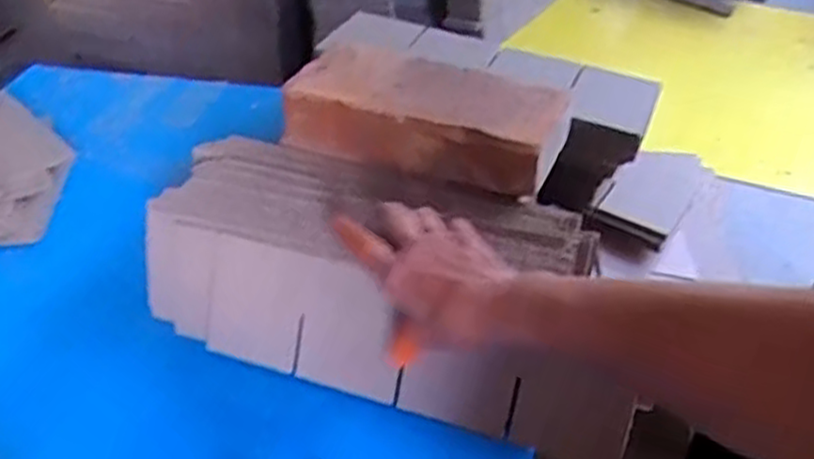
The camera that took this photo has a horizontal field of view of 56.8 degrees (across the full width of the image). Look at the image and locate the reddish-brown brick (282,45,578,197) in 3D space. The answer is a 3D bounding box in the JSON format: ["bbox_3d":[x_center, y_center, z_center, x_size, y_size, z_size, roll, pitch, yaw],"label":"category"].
[{"bbox_3d":[0.017,-0.111,0.710,0.248,0.065,0.109,15,39,18],"label":"reddish-brown brick"}]

